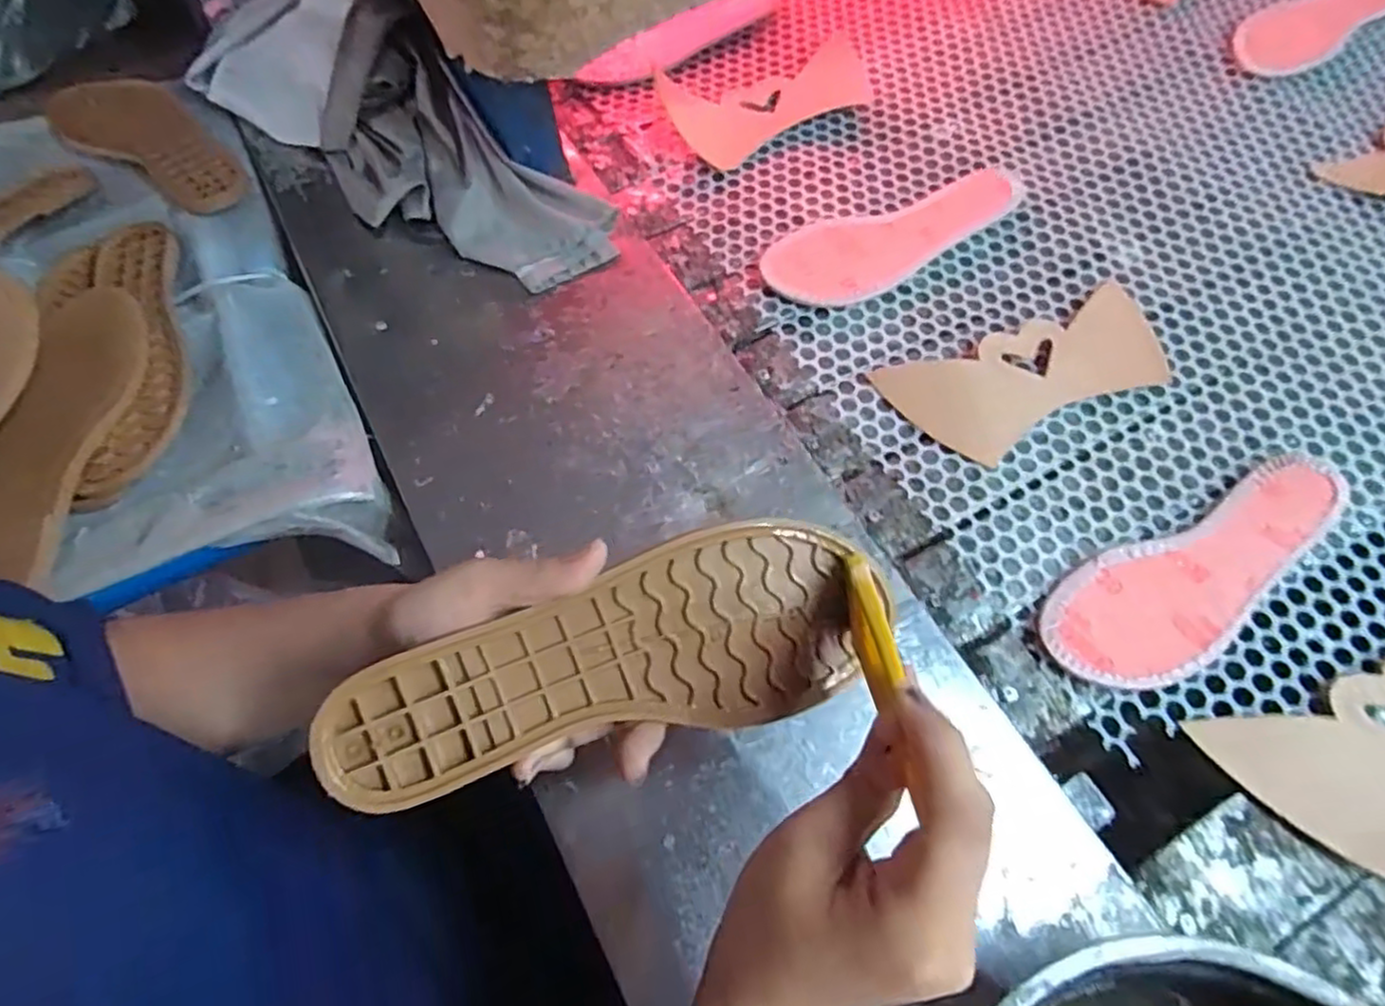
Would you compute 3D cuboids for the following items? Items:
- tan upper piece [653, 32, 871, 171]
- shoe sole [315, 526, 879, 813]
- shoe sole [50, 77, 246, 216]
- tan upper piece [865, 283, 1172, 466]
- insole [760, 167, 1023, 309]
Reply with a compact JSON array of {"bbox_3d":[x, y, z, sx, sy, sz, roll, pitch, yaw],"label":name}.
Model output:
[{"bbox_3d":[0.074,-0.364,0.635,0.186,0.006,0.131,-14,64,-5],"label":"tan upper piece"},{"bbox_3d":[-0.034,0.066,0.289,0.222,0.009,0.081,-14,93,-11],"label":"shoe sole"},{"bbox_3d":[-0.452,-0.305,0.584,0.231,0.013,0.082,32,67,19],"label":"shoe sole"},{"bbox_3d":[0.248,-0.093,0.505,0.208,0.011,0.090,-21,68,-10],"label":"tan upper piece"},{"bbox_3d":[0.167,-0.210,0.555,0.229,0.012,0.079,-21,61,-8],"label":"insole"}]

